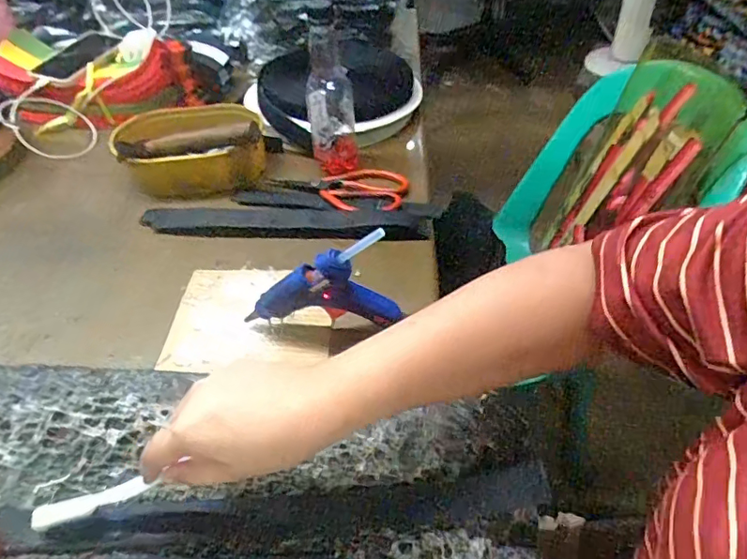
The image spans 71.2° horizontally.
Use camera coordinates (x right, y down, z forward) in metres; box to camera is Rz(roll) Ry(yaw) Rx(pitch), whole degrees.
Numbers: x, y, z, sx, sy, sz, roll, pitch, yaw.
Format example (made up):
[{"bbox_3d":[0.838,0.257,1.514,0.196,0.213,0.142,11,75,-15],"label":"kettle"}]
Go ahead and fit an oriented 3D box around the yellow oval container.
[{"bbox_3d":[-0.232,-0.166,0.681,0.182,0.086,0.122,-4,45,-3],"label":"yellow oval container"}]

